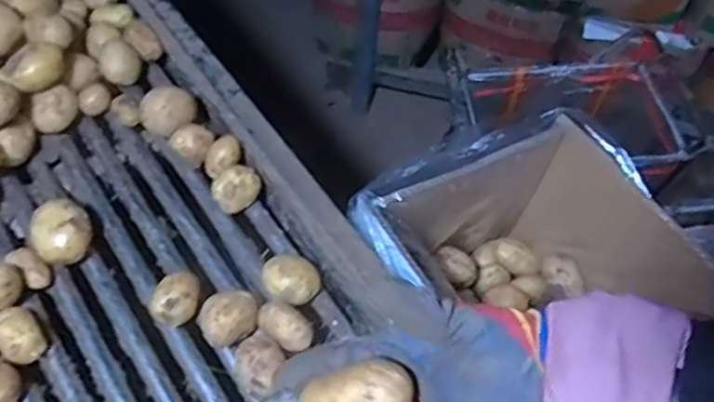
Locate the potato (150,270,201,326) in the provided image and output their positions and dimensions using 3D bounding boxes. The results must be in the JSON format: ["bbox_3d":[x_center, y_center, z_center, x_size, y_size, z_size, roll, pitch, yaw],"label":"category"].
[{"bbox_3d":[-0.157,0.087,0.547,0.042,0.042,0.047,9,54,1],"label":"potato"}]

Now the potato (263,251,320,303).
[{"bbox_3d":[-0.062,0.075,0.574,0.051,0.034,0.043,38,60,21],"label":"potato"}]

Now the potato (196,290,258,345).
[{"bbox_3d":[-0.110,0.103,0.541,0.040,0.044,0.051,37,59,20],"label":"potato"}]

